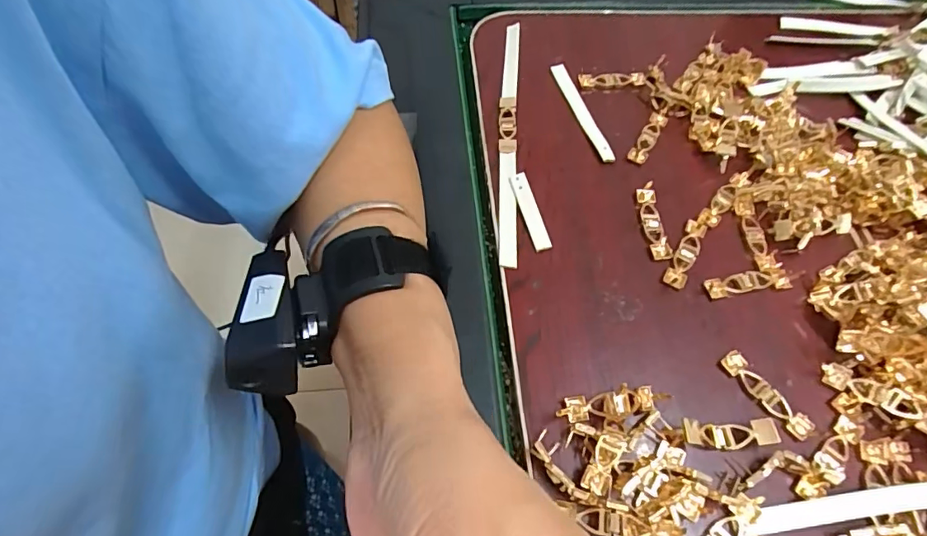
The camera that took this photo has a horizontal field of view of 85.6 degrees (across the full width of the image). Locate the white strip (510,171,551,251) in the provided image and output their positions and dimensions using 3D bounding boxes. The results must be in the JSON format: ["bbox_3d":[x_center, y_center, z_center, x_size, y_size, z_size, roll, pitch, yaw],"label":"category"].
[{"bbox_3d":[0.041,-0.035,0.306,0.011,0.007,0.053,-13,61,-9],"label":"white strip"}]

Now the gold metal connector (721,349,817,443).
[{"bbox_3d":[0.155,0.065,0.256,0.011,0.005,0.051,-32,65,-18],"label":"gold metal connector"}]

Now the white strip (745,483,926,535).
[{"bbox_3d":[0.171,0.108,0.225,0.089,0.005,0.011,-10,55,1],"label":"white strip"}]

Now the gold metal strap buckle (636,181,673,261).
[{"bbox_3d":[0.116,-0.029,0.306,0.011,0.007,0.051,-2,60,-3],"label":"gold metal strap buckle"}]

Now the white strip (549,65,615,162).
[{"bbox_3d":[0.083,-0.111,0.352,0.012,0.004,0.093,-13,61,-9],"label":"white strip"}]

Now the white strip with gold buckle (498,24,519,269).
[{"bbox_3d":[0.031,-0.097,0.342,0.013,0.006,0.217,4,60,1],"label":"white strip with gold buckle"}]

